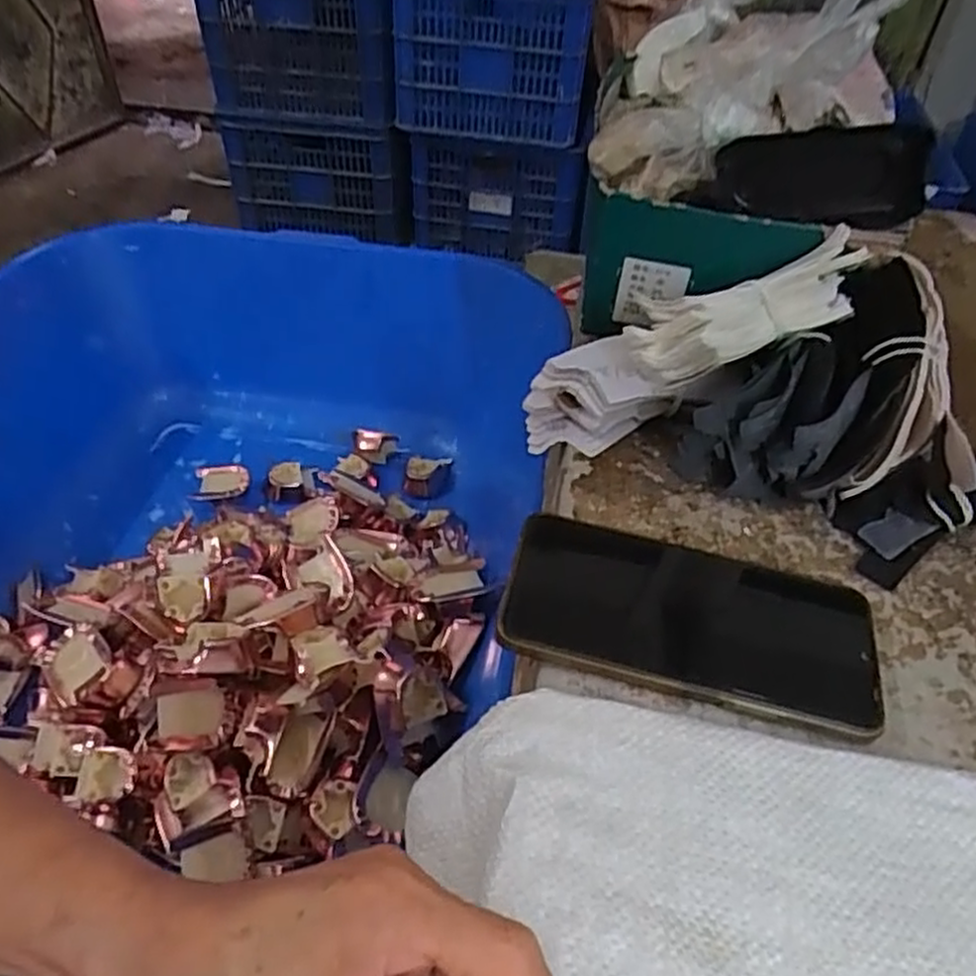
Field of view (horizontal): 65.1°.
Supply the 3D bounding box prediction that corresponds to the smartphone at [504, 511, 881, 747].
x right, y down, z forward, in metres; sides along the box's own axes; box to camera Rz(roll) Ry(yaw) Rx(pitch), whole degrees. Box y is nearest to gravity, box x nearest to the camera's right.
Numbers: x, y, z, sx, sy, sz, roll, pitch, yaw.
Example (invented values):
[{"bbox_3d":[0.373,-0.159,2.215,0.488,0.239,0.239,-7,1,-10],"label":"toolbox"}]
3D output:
[{"bbox_3d":[0.090,0.058,0.342,0.161,0.015,0.075,12,46,7],"label":"smartphone"}]

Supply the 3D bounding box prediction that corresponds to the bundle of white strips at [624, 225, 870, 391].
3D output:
[{"bbox_3d":[0.144,-0.099,0.417,0.144,0.039,0.057,-23,50,-8],"label":"bundle of white strips"}]

